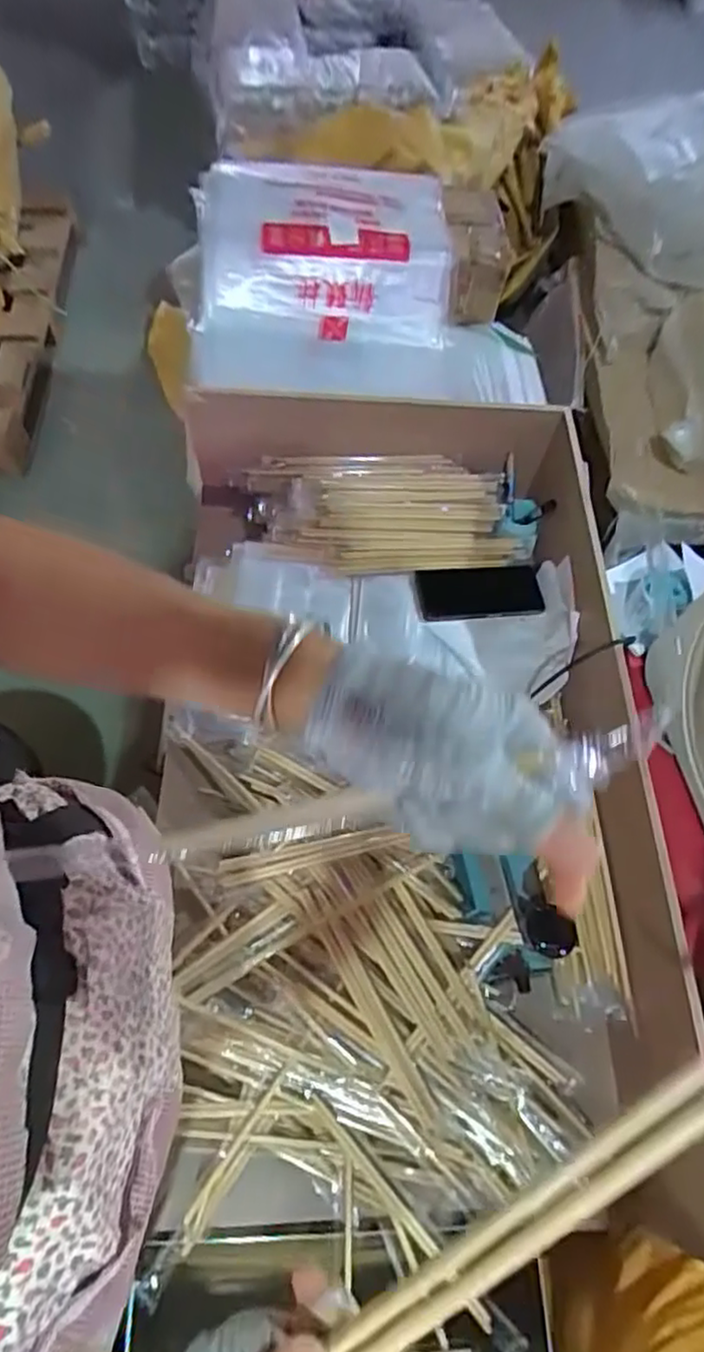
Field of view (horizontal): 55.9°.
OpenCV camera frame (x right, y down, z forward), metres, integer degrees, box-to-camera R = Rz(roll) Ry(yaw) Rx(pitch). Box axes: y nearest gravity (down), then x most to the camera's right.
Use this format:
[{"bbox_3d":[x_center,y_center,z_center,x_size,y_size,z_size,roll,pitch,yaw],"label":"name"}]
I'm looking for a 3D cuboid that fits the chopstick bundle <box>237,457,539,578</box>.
[{"bbox_3d":[0.046,-0.220,0.943,0.424,0.067,0.178,5,62,-1],"label":"chopstick bundle"}]

